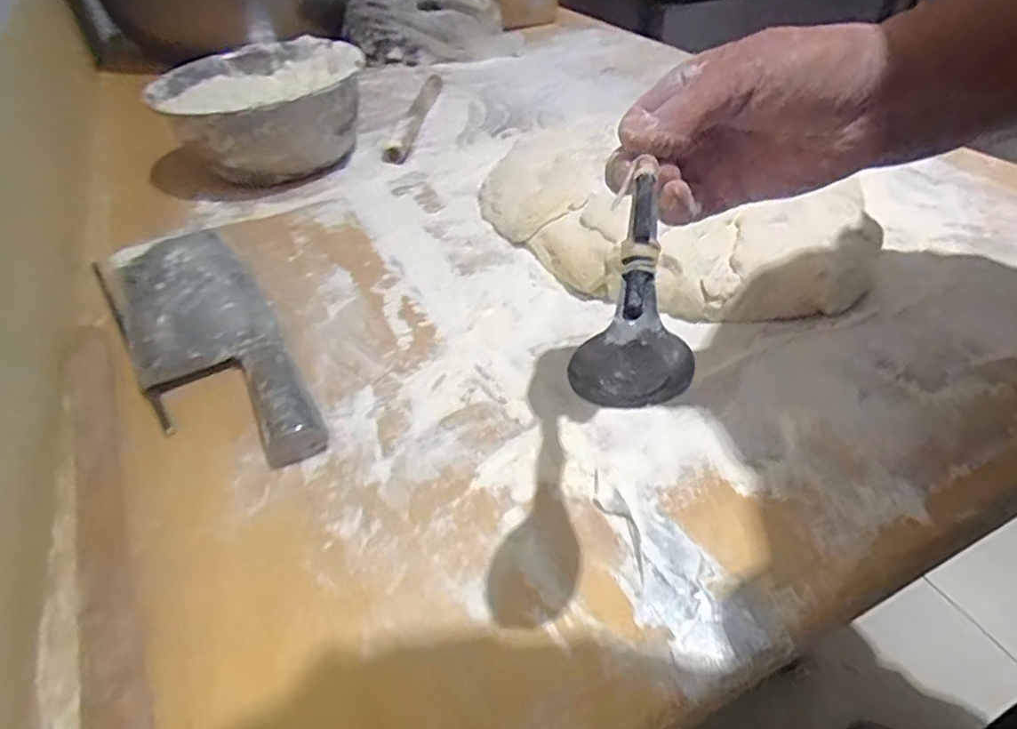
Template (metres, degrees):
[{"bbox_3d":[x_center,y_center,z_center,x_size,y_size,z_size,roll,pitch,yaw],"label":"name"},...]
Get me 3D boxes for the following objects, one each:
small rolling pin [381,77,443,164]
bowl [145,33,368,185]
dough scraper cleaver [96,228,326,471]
[{"bbox_3d":[-0.107,-0.294,0.730,0.025,0.021,0.249,4,41,8],"label":"small rolling pin"},{"bbox_3d":[-0.251,-0.260,0.649,0.200,0.094,0.208,-9,41,-7],"label":"bowl"},{"bbox_3d":[-0.217,-0.025,0.434,0.095,0.022,0.306,-26,45,-24],"label":"dough scraper cleaver"}]

